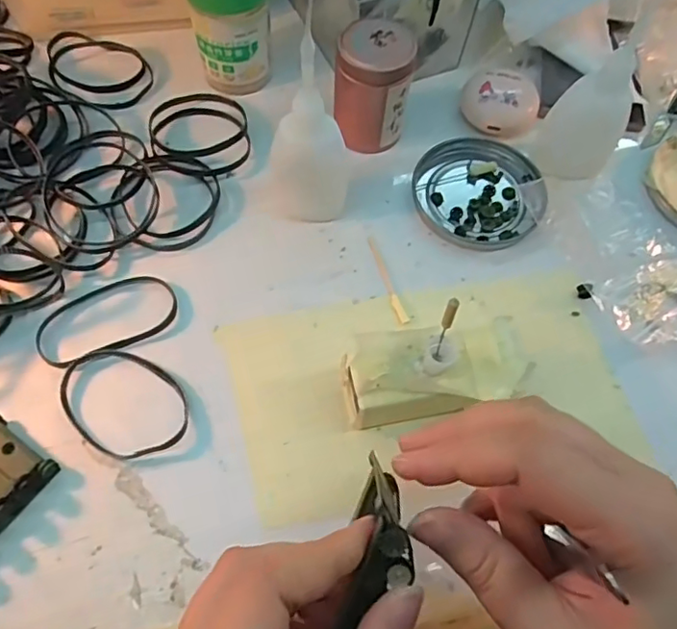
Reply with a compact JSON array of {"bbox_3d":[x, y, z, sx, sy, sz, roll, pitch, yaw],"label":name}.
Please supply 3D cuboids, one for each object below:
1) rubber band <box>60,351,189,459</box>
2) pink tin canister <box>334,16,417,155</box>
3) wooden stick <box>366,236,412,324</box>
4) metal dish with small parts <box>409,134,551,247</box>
[{"bbox_3d":[-0.107,0.044,0.284,0.069,0.006,0.046,30,66,11],"label":"rubber band"},{"bbox_3d":[0.020,-0.137,0.347,0.042,0.063,0.039,3,64,-1],"label":"pink tin canister"},{"bbox_3d":[0.027,-0.021,0.324,0.006,0.004,0.059,-15,66,-10],"label":"wooden stick"},{"bbox_3d":[0.086,-0.076,0.351,0.078,0.009,0.077,1,64,-3],"label":"metal dish with small parts"}]

